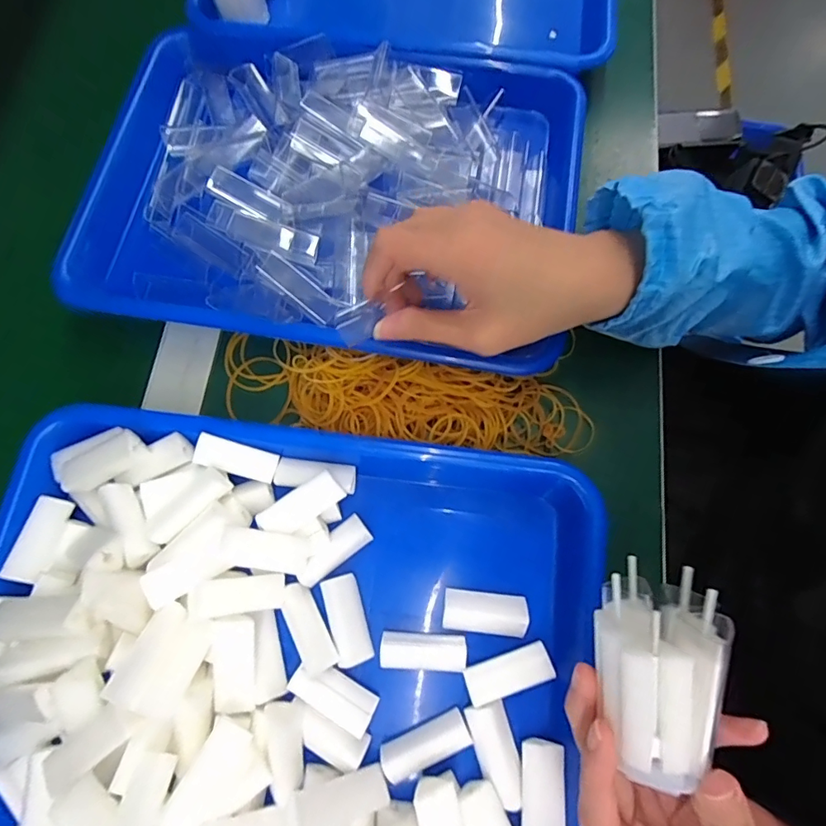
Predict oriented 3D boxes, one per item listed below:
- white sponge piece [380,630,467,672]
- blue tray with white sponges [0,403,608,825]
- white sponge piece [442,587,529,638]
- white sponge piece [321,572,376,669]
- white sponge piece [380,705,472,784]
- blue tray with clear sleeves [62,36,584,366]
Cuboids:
[{"bbox_3d":[0.006,0.130,0.260,0.045,0.007,0.018,2,74,1],"label":"white sponge piece"},{"bbox_3d":[-0.075,0.129,0.245,0.333,0.050,0.245,7,74,3],"label":"blue tray with white sponges"},{"bbox_3d":[0.040,0.111,0.264,0.045,0.018,0.021,6,74,3],"label":"white sponge piece"},{"bbox_3d":[-0.037,0.114,0.265,0.019,0.008,0.046,-18,75,-4],"label":"white sponge piece"},{"bbox_3d":[0.006,0.170,0.246,0.046,0.012,0.016,-16,74,-16],"label":"white sponge piece"},{"bbox_3d":[-0.057,-0.159,0.339,0.334,0.043,0.241,8,74,3],"label":"blue tray with clear sleeves"}]

